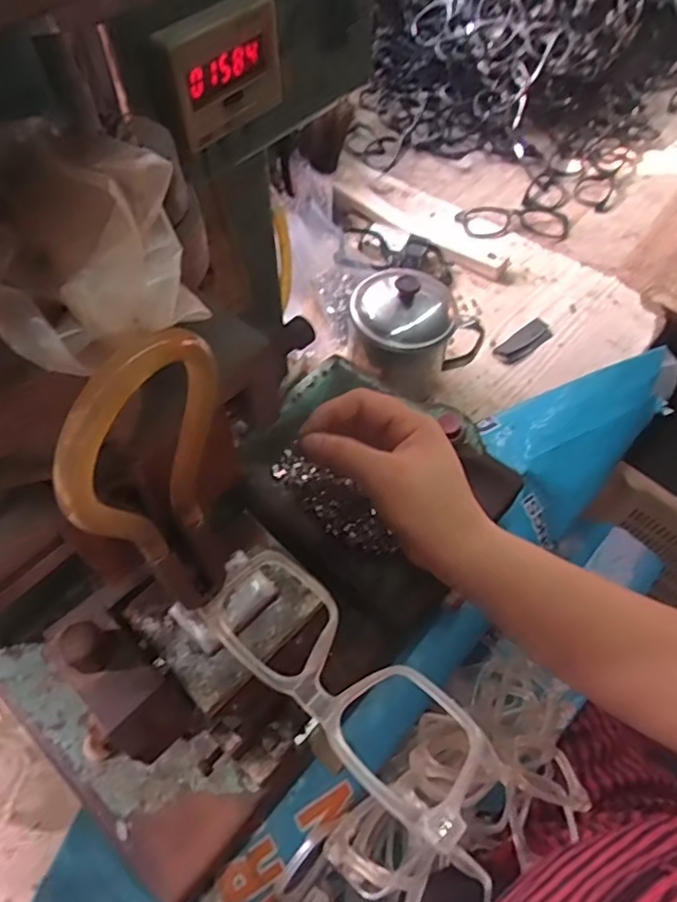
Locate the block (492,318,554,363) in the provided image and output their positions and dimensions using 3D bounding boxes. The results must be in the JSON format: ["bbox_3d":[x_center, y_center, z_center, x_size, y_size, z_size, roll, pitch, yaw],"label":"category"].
[{"bbox_3d":[0.191,-0.113,0.615,0.071,0.010,0.023,-33,65,-21],"label":"block"}]

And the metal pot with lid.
[{"bbox_3d":[0.062,-0.111,0.546,0.110,0.118,0.093,-23,62,-16],"label":"metal pot with lid"}]

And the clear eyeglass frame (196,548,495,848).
[{"bbox_3d":[0.002,0.094,0.249,0.134,0.015,0.046,38,64,19],"label":"clear eyeglass frame"}]

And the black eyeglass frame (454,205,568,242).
[{"bbox_3d":[0.215,-0.282,0.735,0.136,0.010,0.069,-3,59,-5],"label":"black eyeglass frame"}]

